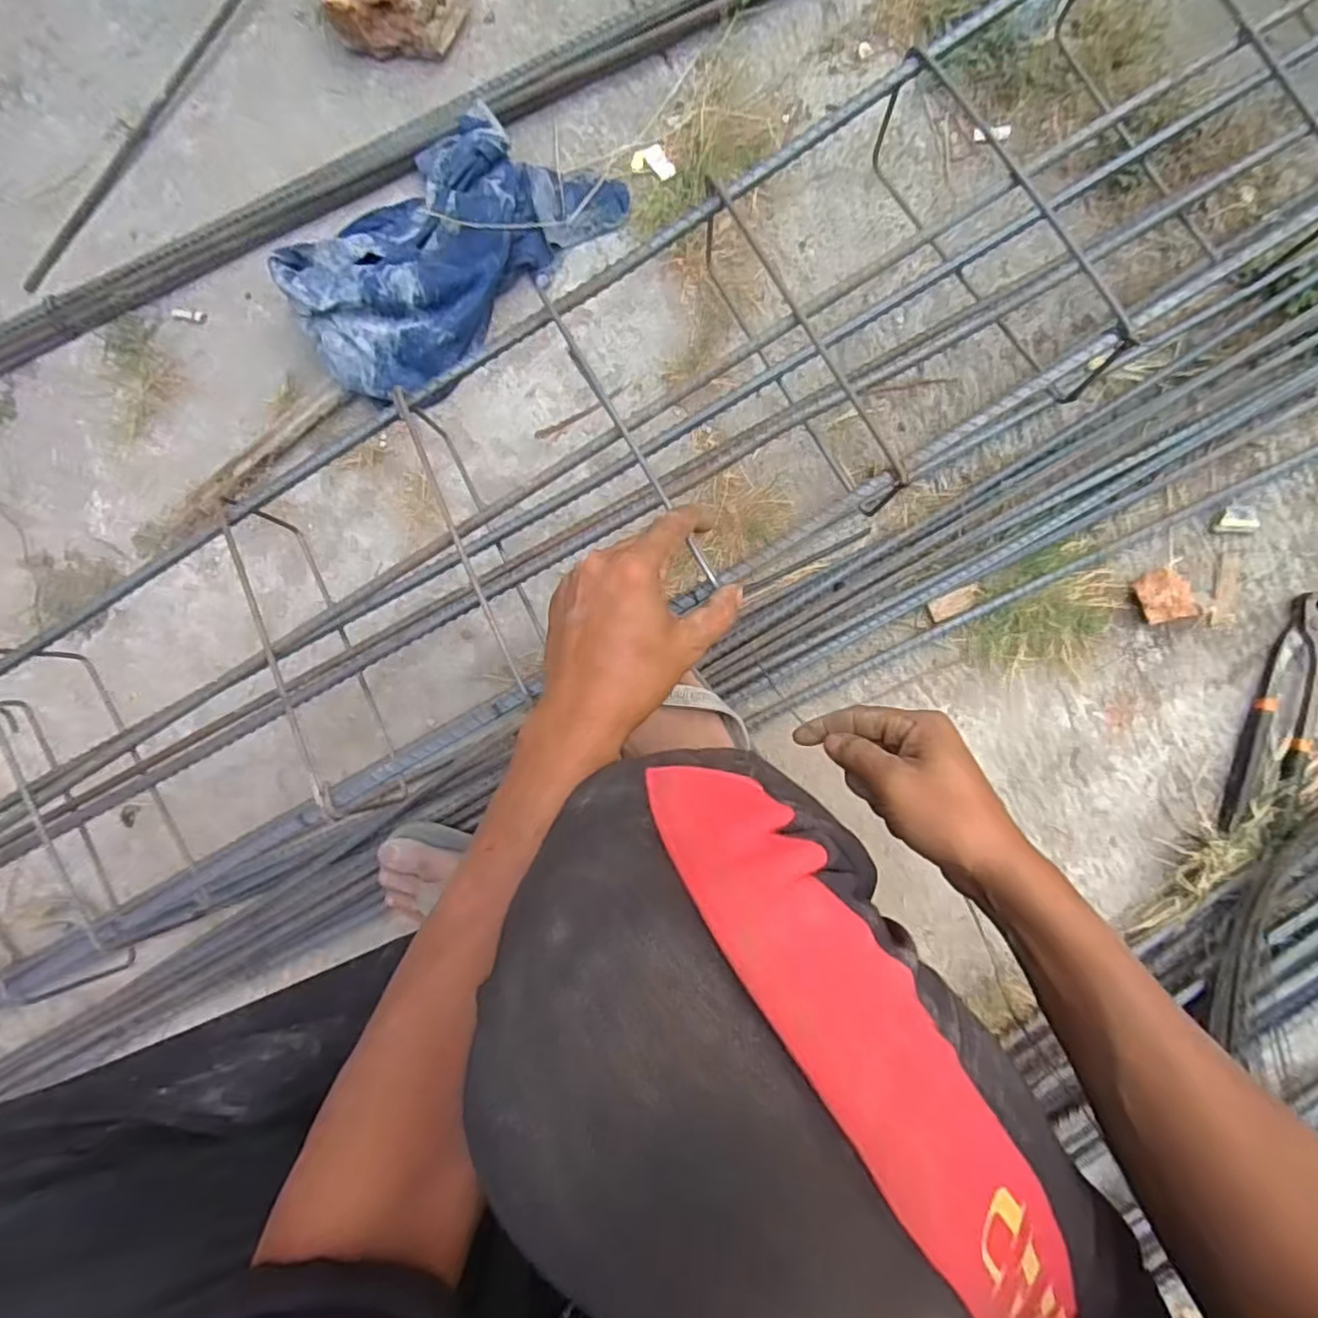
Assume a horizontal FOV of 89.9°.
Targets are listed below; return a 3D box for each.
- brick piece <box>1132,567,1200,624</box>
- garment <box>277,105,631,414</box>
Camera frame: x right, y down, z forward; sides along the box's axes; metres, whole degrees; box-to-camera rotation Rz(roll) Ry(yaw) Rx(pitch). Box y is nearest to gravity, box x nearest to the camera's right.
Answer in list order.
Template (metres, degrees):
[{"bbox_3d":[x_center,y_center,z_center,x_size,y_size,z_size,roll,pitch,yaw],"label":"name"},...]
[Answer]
[{"bbox_3d":[0.448,-0.056,0.591,0.043,0.030,0.047,-15,86,4],"label":"brick piece"},{"bbox_3d":[-0.210,-0.399,0.638,0.181,0.074,0.309,43,91,5],"label":"garment"}]

